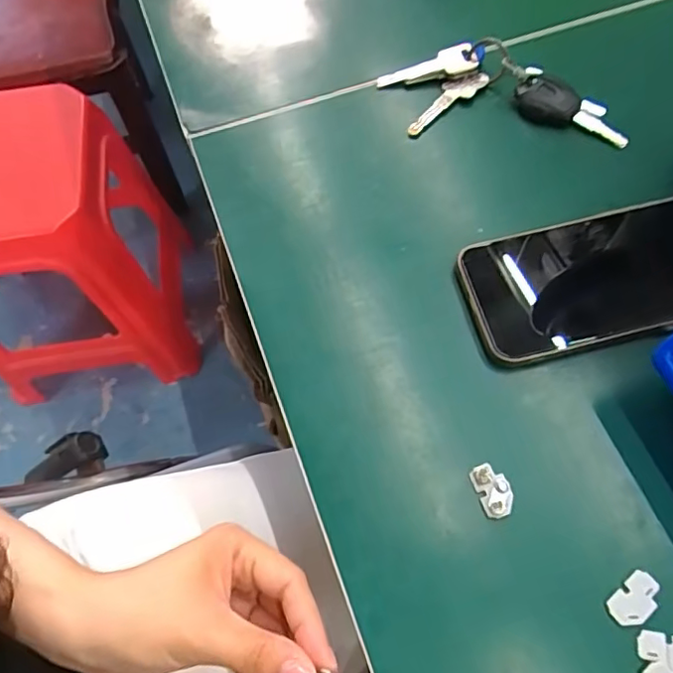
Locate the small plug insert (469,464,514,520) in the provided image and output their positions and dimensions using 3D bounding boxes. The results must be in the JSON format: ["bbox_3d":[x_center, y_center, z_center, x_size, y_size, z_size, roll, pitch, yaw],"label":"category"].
[{"bbox_3d":[0.080,0.078,0.287,0.016,0.004,0.026,-16,64,-6],"label":"small plug insert"}]

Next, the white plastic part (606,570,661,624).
[{"bbox_3d":[0.140,0.123,0.264,0.027,0.004,0.016,-37,68,-15],"label":"white plastic part"}]

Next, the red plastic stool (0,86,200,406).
[{"bbox_3d":[-0.456,-0.141,0.947,0.325,0.400,0.315,-7,65,-2],"label":"red plastic stool"}]

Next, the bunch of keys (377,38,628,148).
[{"bbox_3d":[0.114,-0.171,0.395,0.162,0.022,0.069,5,64,4],"label":"bunch of keys"}]

